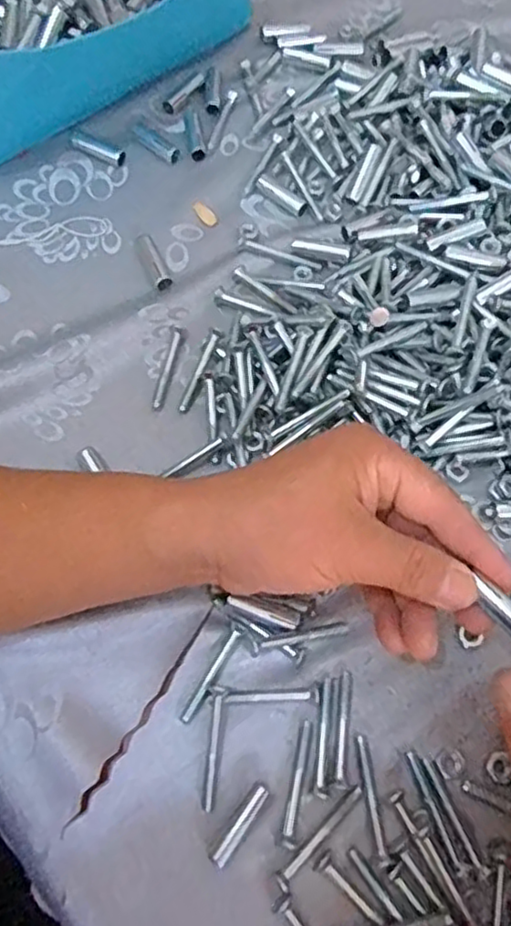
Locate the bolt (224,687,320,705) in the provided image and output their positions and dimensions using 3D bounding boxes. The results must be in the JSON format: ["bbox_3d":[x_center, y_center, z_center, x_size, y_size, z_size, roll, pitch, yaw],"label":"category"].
[{"bbox_3d":[0.009,0.117,0.342,0.047,0.004,0.007,-1,67,-2],"label":"bolt"}]

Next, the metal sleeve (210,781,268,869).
[{"bbox_3d":[-0.007,0.168,0.319,0.008,0.008,0.040,35,70,13],"label":"metal sleeve"}]

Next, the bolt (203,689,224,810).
[{"bbox_3d":[-0.020,0.138,0.333,0.006,0.004,0.055,4,67,0],"label":"bolt"}]

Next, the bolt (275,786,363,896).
[{"bbox_3d":[0.030,0.173,0.319,0.008,0.006,0.055,41,72,15],"label":"bolt"}]

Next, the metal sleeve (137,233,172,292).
[{"bbox_3d":[-0.066,-0.132,0.447,0.011,0.007,0.050,-19,68,-9],"label":"metal sleeve"}]

